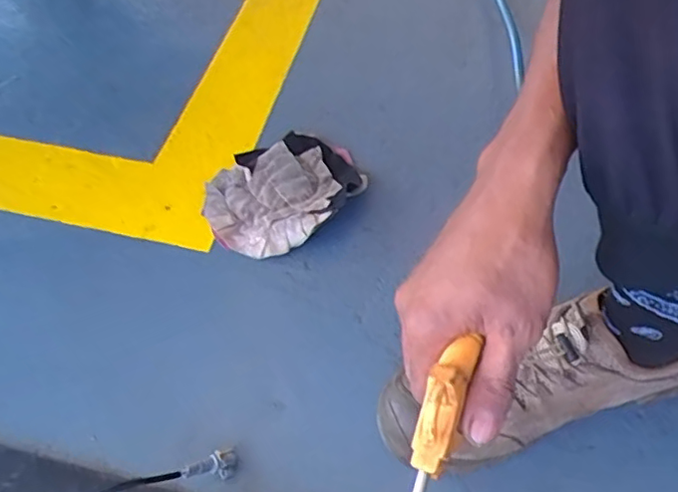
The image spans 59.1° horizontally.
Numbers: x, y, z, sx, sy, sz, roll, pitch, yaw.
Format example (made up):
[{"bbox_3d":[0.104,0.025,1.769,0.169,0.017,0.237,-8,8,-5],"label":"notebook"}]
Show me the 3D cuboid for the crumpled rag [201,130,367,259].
[{"bbox_3d":[-0.062,-0.066,0.654,0.150,0.036,0.178,32,64,21],"label":"crumpled rag"}]

